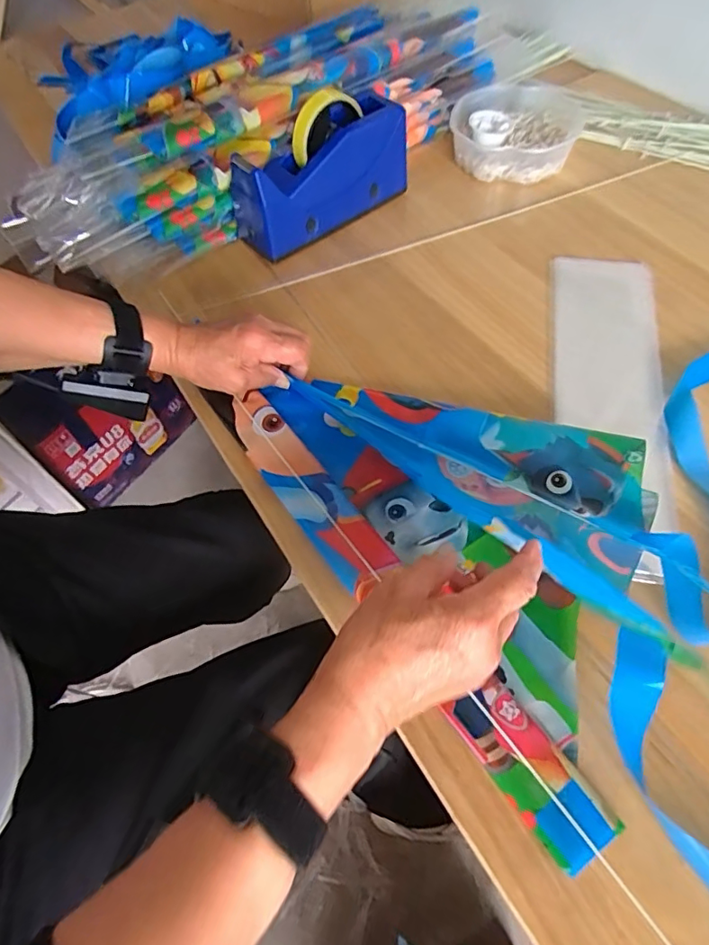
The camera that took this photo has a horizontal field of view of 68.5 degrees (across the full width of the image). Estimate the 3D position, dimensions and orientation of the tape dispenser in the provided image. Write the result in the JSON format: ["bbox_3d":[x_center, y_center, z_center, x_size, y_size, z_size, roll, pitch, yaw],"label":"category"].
[{"bbox_3d":[-0.042,-0.338,0.573,0.200,0.107,0.091,-38,65,-20],"label":"tape dispenser"}]

